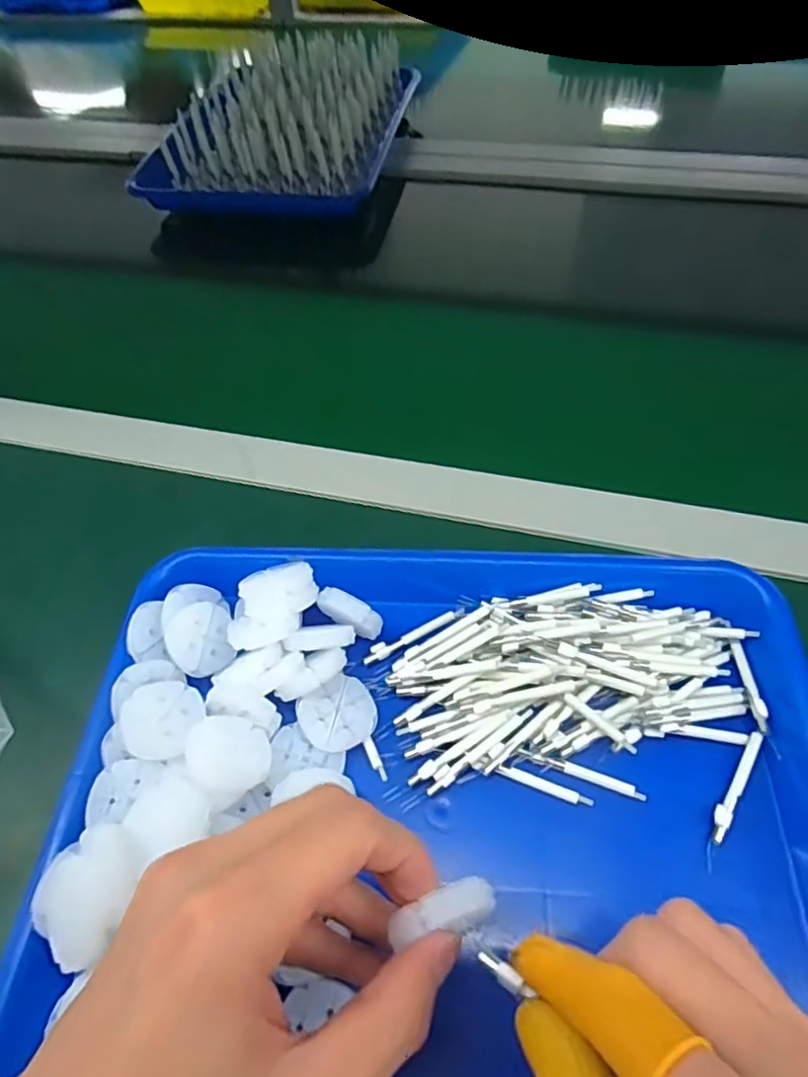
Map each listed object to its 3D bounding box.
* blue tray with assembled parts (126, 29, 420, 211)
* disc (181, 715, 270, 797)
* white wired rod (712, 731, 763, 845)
[{"bbox_3d":[-0.127,-0.451,0.667,0.244,0.063,0.266,6,55,8],"label":"blue tray with assembled parts"},{"bbox_3d":[-0.075,0.091,0.263,0.036,0.004,0.035,15,36,-11],"label":"disc"},{"bbox_3d":[0.147,0.108,0.273,0.006,0.004,0.054,30,62,22],"label":"white wired rod"}]

